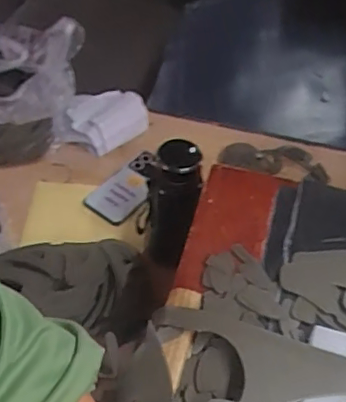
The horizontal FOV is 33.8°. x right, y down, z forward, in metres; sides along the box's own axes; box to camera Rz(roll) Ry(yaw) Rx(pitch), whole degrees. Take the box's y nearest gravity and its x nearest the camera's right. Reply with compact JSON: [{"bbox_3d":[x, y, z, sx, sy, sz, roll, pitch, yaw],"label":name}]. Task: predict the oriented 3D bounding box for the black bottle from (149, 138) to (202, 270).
[{"bbox_3d":[-0.004,0.007,0.838,0.076,0.215,0.065,1,50,-3],"label":"black bottle"}]

